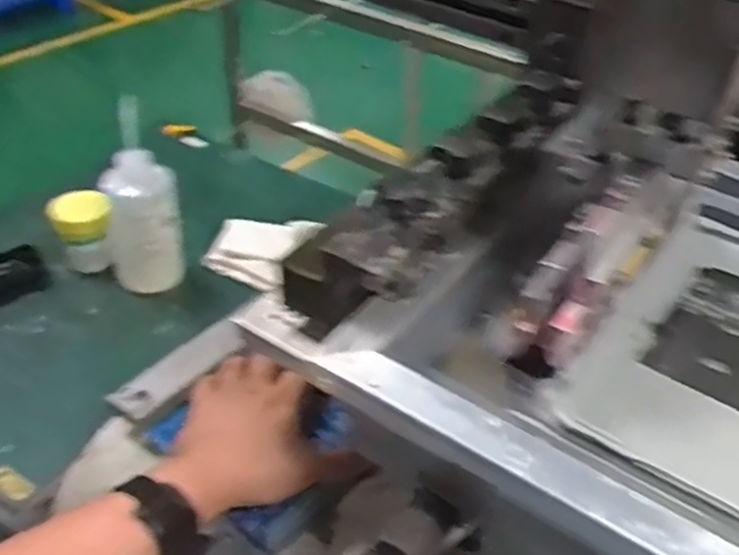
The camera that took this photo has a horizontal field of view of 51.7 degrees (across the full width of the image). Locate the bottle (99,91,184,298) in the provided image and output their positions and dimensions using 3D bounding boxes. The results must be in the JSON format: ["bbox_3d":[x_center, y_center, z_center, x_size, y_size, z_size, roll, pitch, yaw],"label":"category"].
[{"bbox_3d":[-0.269,-0.081,0.887,0.091,0.211,0.080,-12,43,-13],"label":"bottle"}]

